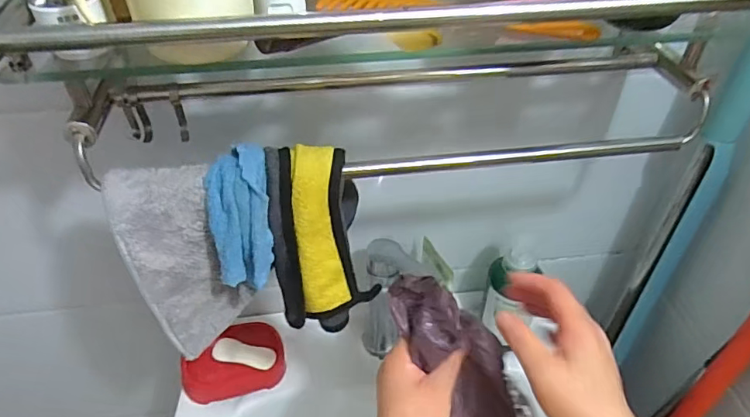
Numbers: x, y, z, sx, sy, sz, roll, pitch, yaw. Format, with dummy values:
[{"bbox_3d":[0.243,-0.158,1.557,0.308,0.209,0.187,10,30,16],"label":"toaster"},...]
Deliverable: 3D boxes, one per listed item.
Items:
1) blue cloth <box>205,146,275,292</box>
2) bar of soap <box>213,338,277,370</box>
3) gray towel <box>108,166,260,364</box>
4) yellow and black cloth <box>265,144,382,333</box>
[{"bbox_3d":[-0.110,0.009,0.430,0.048,0.118,0.029,2,20,2],"label":"blue cloth"},{"bbox_3d":[-0.177,0.198,0.700,0.082,0.020,0.030,6,41,6],"label":"bar of soap"},{"bbox_3d":[-0.167,0.052,0.456,0.088,0.175,0.063,-9,42,-11],"label":"gray towel"},{"bbox_3d":[-0.049,0.032,0.452,0.078,0.175,0.037,-11,27,-9],"label":"yellow and black cloth"}]

